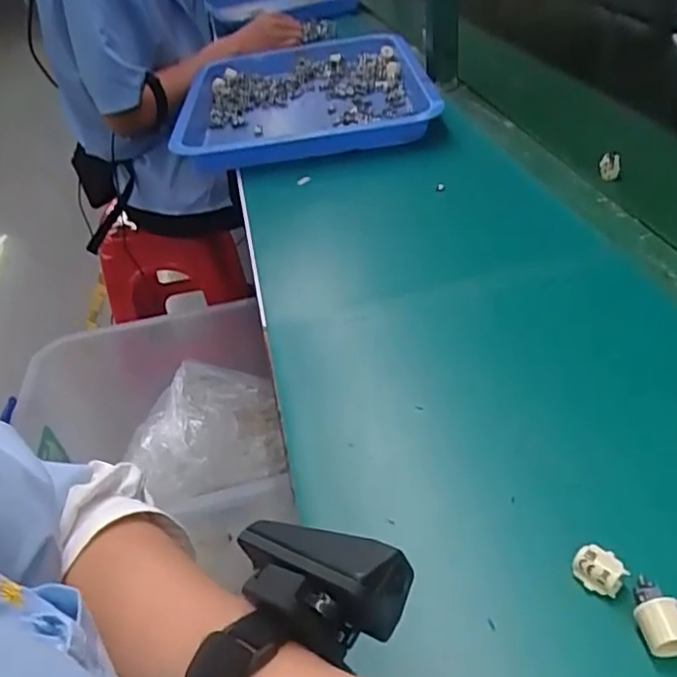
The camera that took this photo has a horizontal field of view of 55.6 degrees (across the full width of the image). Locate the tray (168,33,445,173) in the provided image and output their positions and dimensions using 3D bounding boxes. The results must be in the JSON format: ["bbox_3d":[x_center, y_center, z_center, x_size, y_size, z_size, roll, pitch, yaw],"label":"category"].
[{"bbox_3d":[-0.046,-0.372,0.961,0.340,0.055,0.476,-4,39,2],"label":"tray"}]

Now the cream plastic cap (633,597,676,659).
[{"bbox_3d":[0.145,0.130,0.287,0.019,0.017,0.021,-8,39,-2],"label":"cream plastic cap"}]

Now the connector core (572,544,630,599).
[{"bbox_3d":[0.129,0.114,0.317,0.023,0.013,0.016,24,48,32],"label":"connector core"}]

